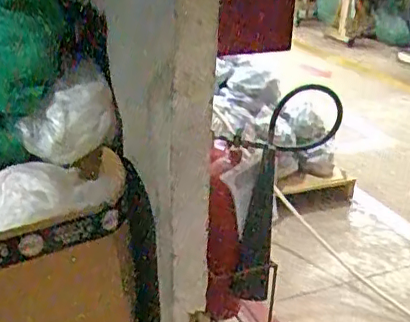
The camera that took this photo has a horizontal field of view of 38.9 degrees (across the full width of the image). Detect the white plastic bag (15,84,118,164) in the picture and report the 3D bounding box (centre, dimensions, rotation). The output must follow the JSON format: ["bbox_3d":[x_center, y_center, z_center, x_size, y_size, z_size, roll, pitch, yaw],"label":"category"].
[{"bbox_3d":[-0.408,-0.118,1.744,0.277,0.192,0.170,-7,26,-21],"label":"white plastic bag"}]

